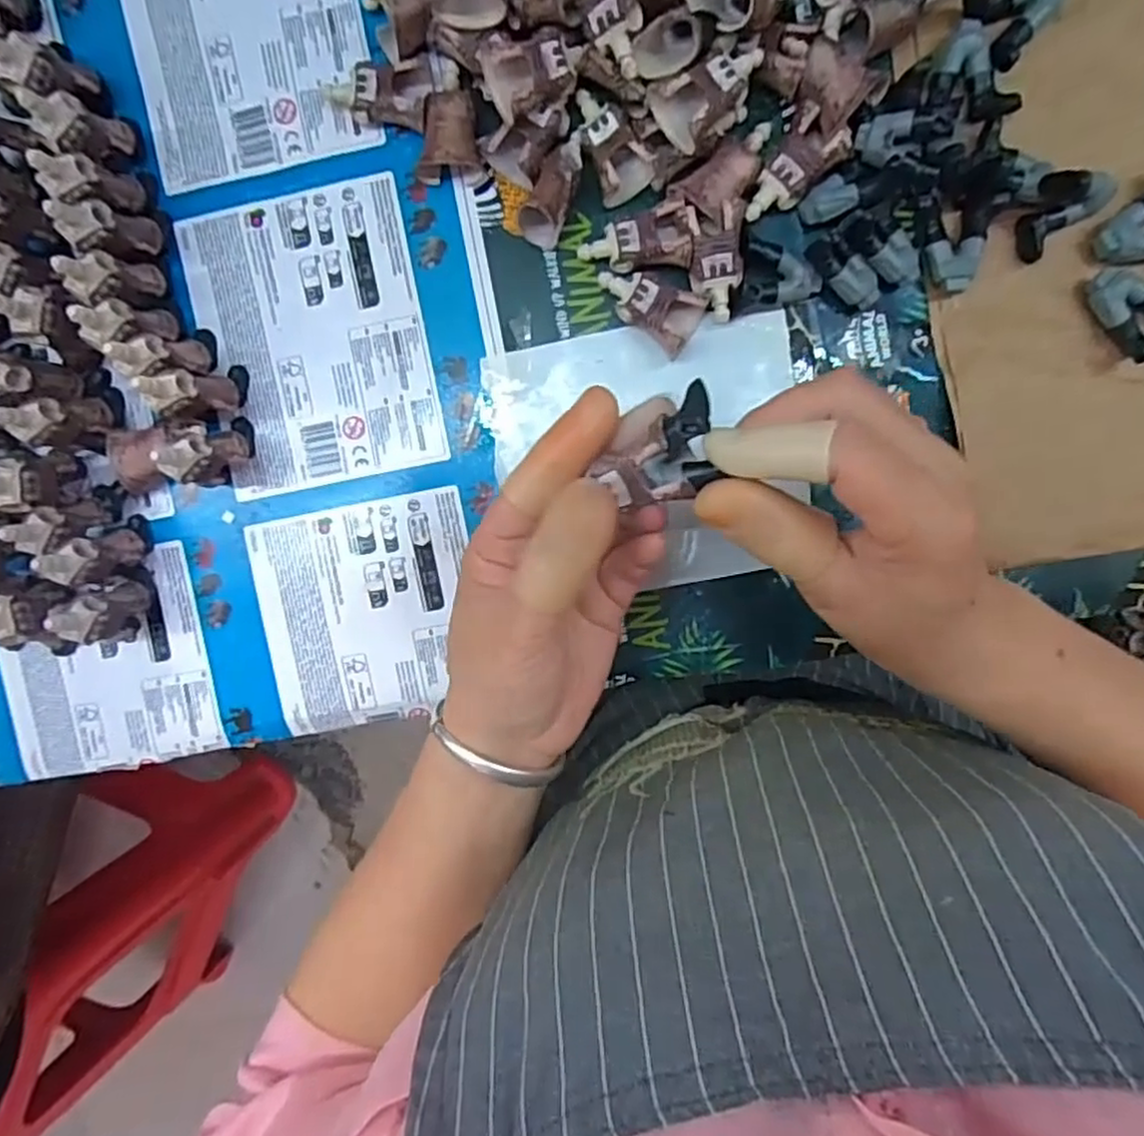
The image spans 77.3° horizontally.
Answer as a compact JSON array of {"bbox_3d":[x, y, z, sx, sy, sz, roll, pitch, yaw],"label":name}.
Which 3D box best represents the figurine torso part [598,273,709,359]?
[{"bbox_3d":[0.034,-0.118,0.322,0.047,0.015,0.027,31,97,0],"label":"figurine torso part"}]

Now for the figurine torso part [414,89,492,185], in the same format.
[{"bbox_3d":[-0.054,-0.193,0.319,0.031,0.018,0.034,4,96,3],"label":"figurine torso part"}]

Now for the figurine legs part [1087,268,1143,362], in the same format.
[{"bbox_3d":[0.243,-0.114,0.308,0.037,0.014,0.037,42,97,-1],"label":"figurine legs part"}]

